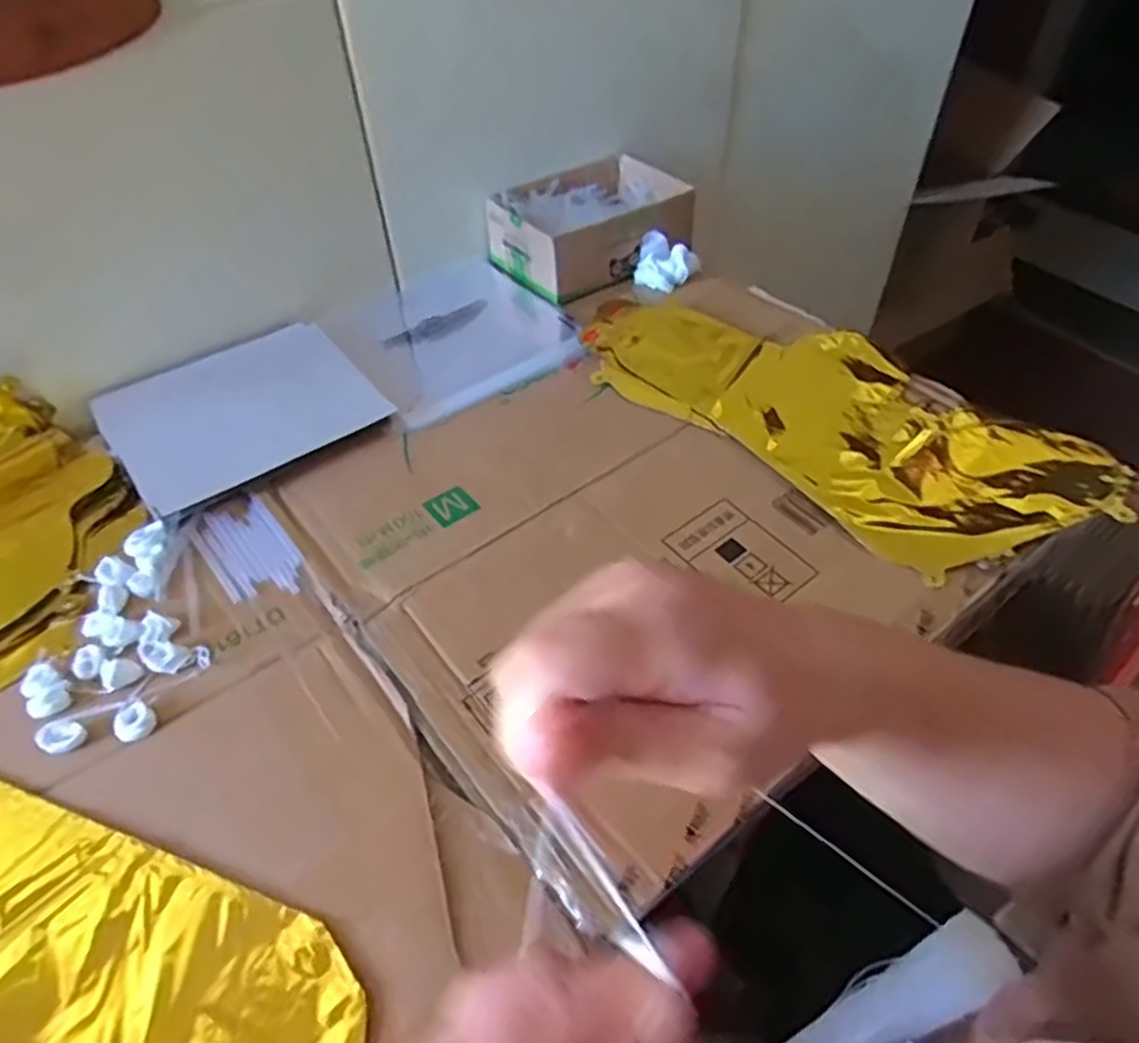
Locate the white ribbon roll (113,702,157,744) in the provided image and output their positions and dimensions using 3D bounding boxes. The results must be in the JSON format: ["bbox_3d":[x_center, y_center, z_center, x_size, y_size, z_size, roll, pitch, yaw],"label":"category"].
[{"bbox_3d":[-0.254,0.116,0.437,0.022,0.008,0.021,-1,47,1],"label":"white ribbon roll"}]

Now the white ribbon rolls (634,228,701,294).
[{"bbox_3d":[0.098,-0.264,0.759,0.053,0.039,0.047,22,51,20],"label":"white ribbon rolls"}]

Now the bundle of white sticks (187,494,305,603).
[{"bbox_3d":[-0.233,0.021,0.543,0.055,0.004,0.106,-30,54,-24],"label":"bundle of white sticks"}]

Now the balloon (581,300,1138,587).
[{"bbox_3d":[0.207,-0.100,0.620,0.199,0.016,0.414,-35,56,-27],"label":"balloon"}]

